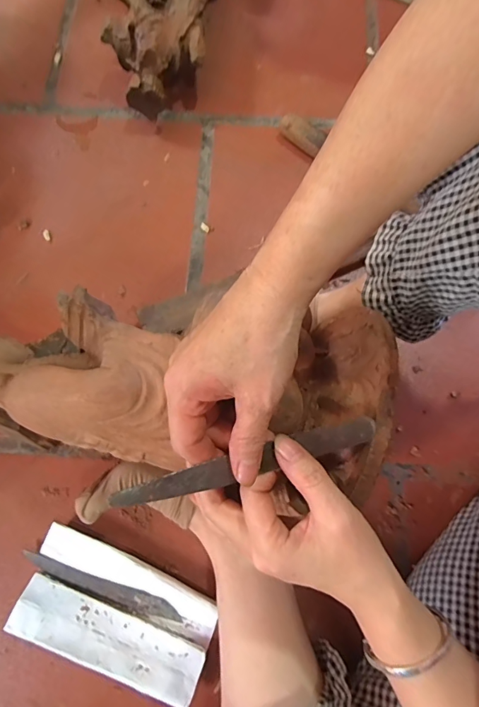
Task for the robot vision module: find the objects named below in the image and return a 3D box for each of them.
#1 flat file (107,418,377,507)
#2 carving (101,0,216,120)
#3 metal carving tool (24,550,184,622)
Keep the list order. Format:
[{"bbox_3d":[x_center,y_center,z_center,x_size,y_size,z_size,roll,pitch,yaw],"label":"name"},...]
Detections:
[{"bbox_3d":[0.010,0.068,0.255,0.173,0.009,0.016,-12,76,-16],"label":"flat file"},{"bbox_3d":[-0.105,-0.536,0.618,0.138,0.107,0.362,7,75,2],"label":"carving"},{"bbox_3d":[-0.155,0.259,0.450,0.185,0.007,0.030,18,94,5],"label":"metal carving tool"}]

